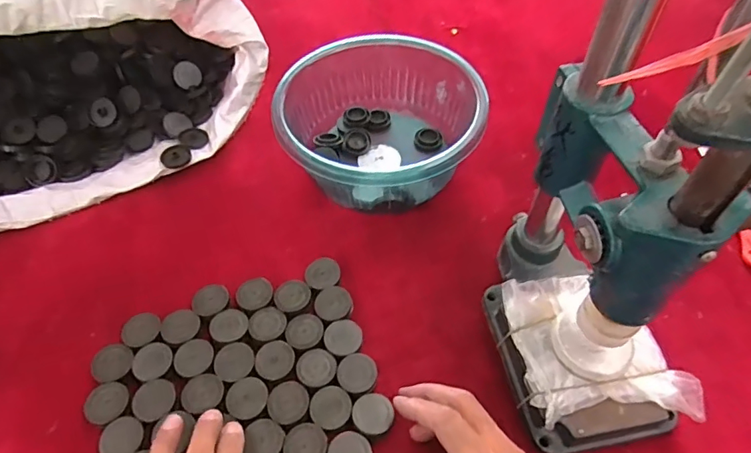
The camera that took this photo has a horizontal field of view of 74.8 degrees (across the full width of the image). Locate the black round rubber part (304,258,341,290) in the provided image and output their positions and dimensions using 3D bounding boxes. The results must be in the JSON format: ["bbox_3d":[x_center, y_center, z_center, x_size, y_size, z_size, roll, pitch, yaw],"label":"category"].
[{"bbox_3d":[-0.049,0.048,0.467,0.032,0.017,0.032,-1,54,1],"label":"black round rubber part"}]

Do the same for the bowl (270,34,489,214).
[{"bbox_3d":[0.001,-0.108,0.531,0.202,0.087,0.180,-17,55,-10],"label":"bowl"}]

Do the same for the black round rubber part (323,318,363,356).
[{"bbox_3d":[-0.027,0.100,0.430,0.032,0.017,0.032,-1,54,1],"label":"black round rubber part"}]

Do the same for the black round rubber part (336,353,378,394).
[{"bbox_3d":[-0.015,0.124,0.409,0.031,0.017,0.031,-1,54,1],"label":"black round rubber part"}]

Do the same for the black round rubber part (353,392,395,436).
[{"bbox_3d":[-0.002,0.148,0.388,0.032,0.008,0.030,-1,54,1],"label":"black round rubber part"}]

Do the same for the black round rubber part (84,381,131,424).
[{"bbox_3d":[-0.216,0.146,0.400,0.034,0.017,0.031,-1,54,1],"label":"black round rubber part"}]

